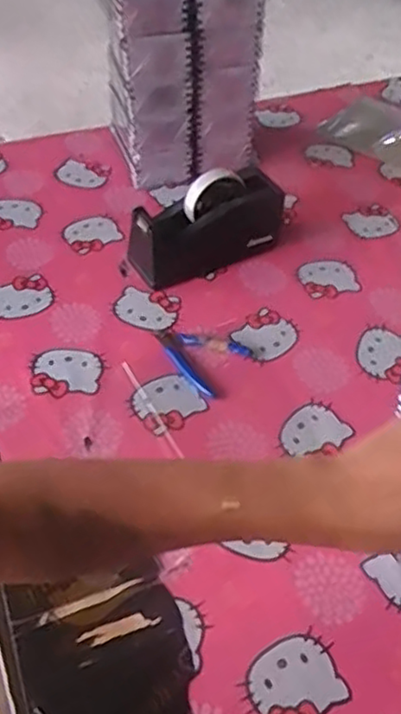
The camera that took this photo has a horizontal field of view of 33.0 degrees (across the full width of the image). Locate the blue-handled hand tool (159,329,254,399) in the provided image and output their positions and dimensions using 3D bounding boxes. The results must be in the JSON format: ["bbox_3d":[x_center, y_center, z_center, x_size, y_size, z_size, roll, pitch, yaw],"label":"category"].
[{"bbox_3d":[-0.004,-0.005,0.807,0.107,0.007,0.087,30,53,22],"label":"blue-handled hand tool"}]

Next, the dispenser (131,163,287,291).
[{"bbox_3d":[0.011,-0.171,0.883,0.197,0.110,0.072,-20,52,-21],"label":"dispenser"}]

